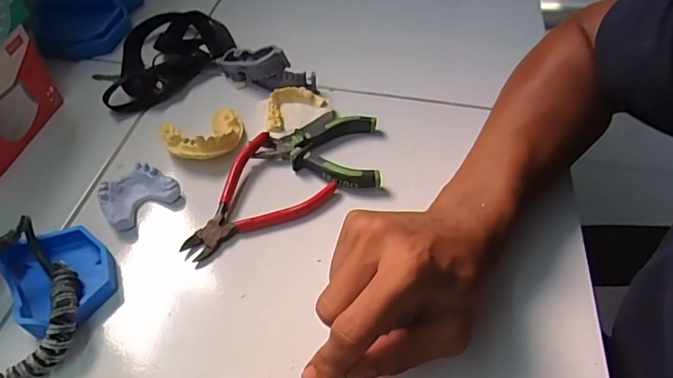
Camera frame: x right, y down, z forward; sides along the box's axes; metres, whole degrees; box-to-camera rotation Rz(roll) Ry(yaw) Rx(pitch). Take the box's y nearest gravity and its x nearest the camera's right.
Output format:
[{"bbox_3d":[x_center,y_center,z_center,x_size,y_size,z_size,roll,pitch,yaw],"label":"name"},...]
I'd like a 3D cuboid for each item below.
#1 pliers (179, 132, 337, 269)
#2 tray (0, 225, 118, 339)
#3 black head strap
[{"bbox_3d":[-0.071,0.011,0.380,0.082,0.018,0.120,34,58,24],"label":"pliers"},{"bbox_3d":[-0.192,0.061,0.334,0.063,0.026,0.081,-27,56,-21],"label":"tray"},{"bbox_3d":[-0.181,-0.150,0.506,0.133,0.034,0.144,-16,53,-14],"label":"black head strap"}]

